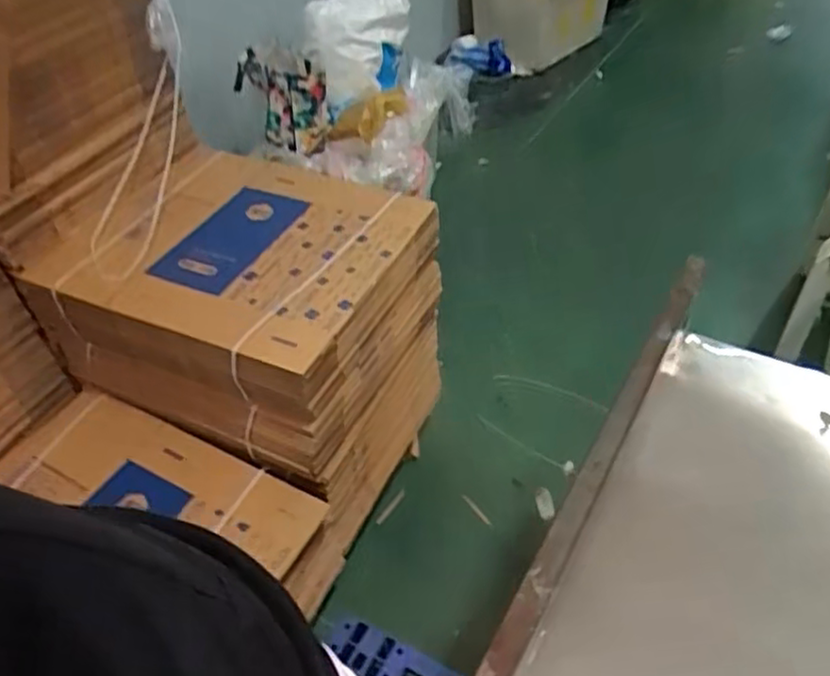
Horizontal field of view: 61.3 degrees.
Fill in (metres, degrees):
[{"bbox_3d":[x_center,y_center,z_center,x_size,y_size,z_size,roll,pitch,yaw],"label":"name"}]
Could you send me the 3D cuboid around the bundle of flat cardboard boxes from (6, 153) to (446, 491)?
[{"bbox_3d":[-0.307,-0.071,1.458,0.553,0.361,0.525,17,47,20],"label":"bundle of flat cardboard boxes"}]

